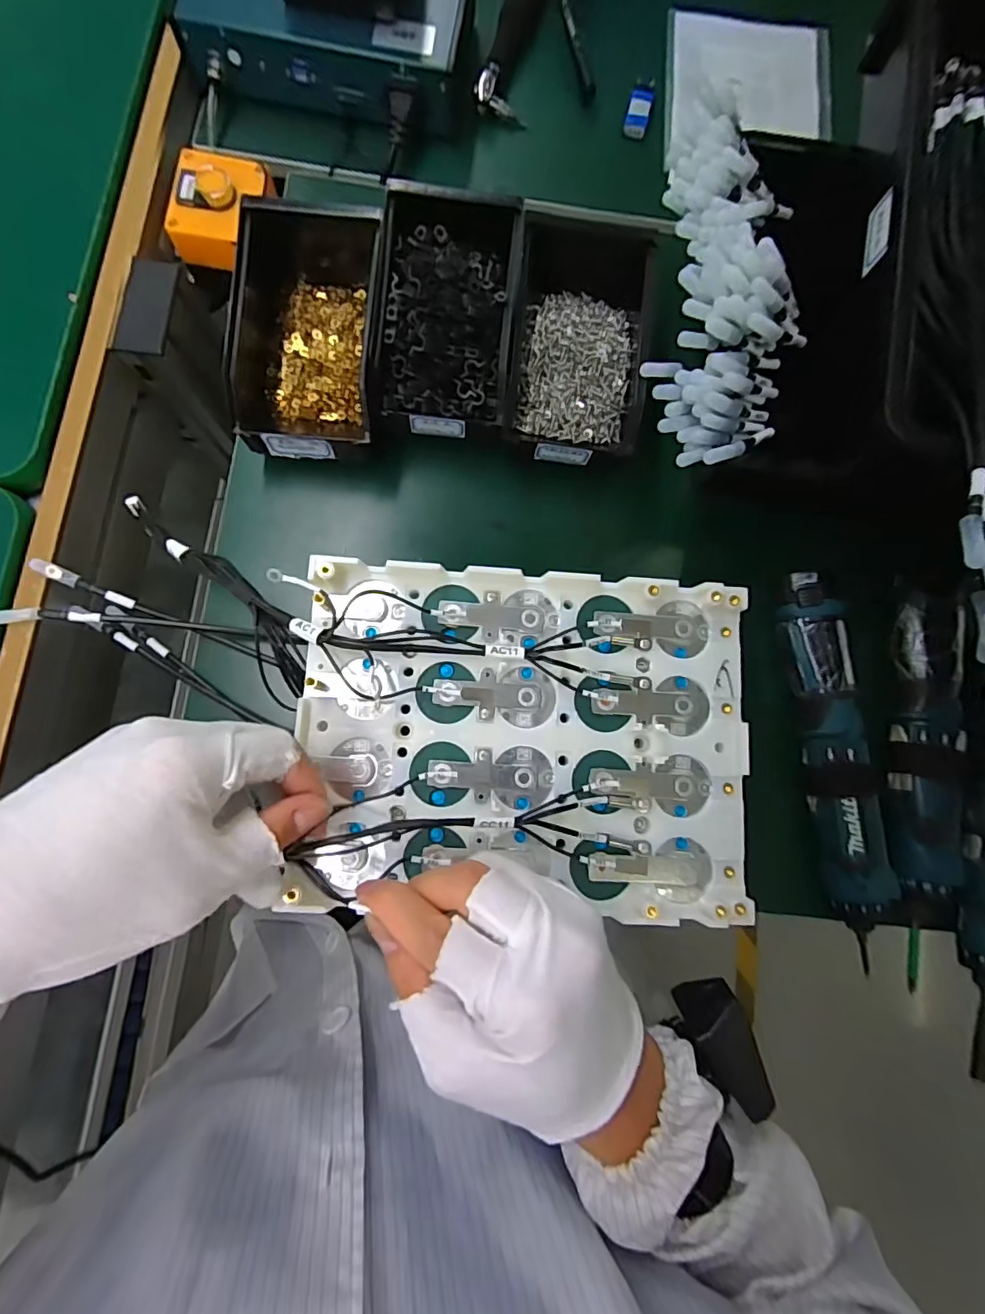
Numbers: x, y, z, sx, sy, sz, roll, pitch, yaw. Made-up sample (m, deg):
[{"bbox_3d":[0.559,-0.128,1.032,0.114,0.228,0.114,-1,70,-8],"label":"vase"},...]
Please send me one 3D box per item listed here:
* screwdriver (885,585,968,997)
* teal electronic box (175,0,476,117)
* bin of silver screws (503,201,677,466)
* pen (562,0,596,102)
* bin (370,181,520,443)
[{"bbox_3d":[0.337,0.077,0.416,0.064,0.043,0.274,8,81,-2],"label":"screwdriver"},{"bbox_3d":[-0.136,-0.568,0.482,0.234,0.060,0.158,9,81,-2],"label":"teal electronic box"},{"bbox_3d":[0.072,-0.259,0.442,0.115,0.068,0.203,6,81,-2],"label":"bin of silver screws"},{"bbox_3d":[0.081,-0.583,0.522,0.012,0.010,0.109,-12,82,-5],"label":"pen"},{"bbox_3d":[-0.035,-0.273,0.435,0.099,0.060,0.183,5,81,-3],"label":"bin"}]

